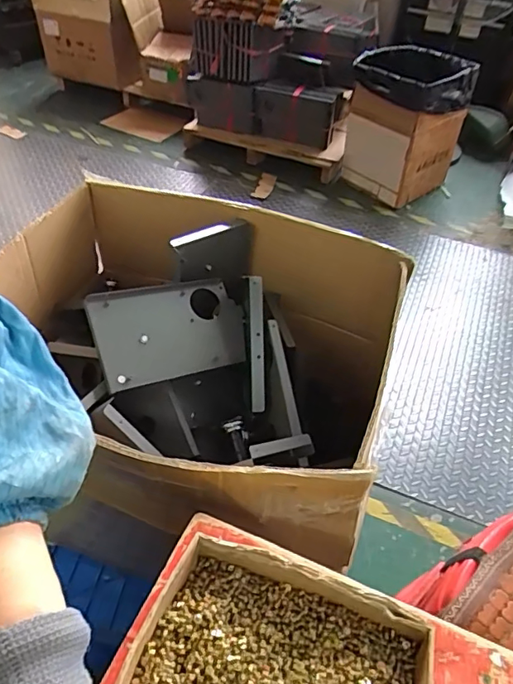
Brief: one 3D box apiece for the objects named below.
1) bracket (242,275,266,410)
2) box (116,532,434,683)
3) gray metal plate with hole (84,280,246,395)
[{"bbox_3d":[0.000,0.004,0.791,0.024,0.207,0.018,-3,11,-6],"label":"bracket"},{"bbox_3d":[0.018,0.249,0.383,0.204,0.051,0.140,17,46,13],"label":"box"},{"bbox_3d":[-0.122,-0.018,0.777,0.238,0.032,0.148,-11,70,-33],"label":"gray metal plate with hole"}]

